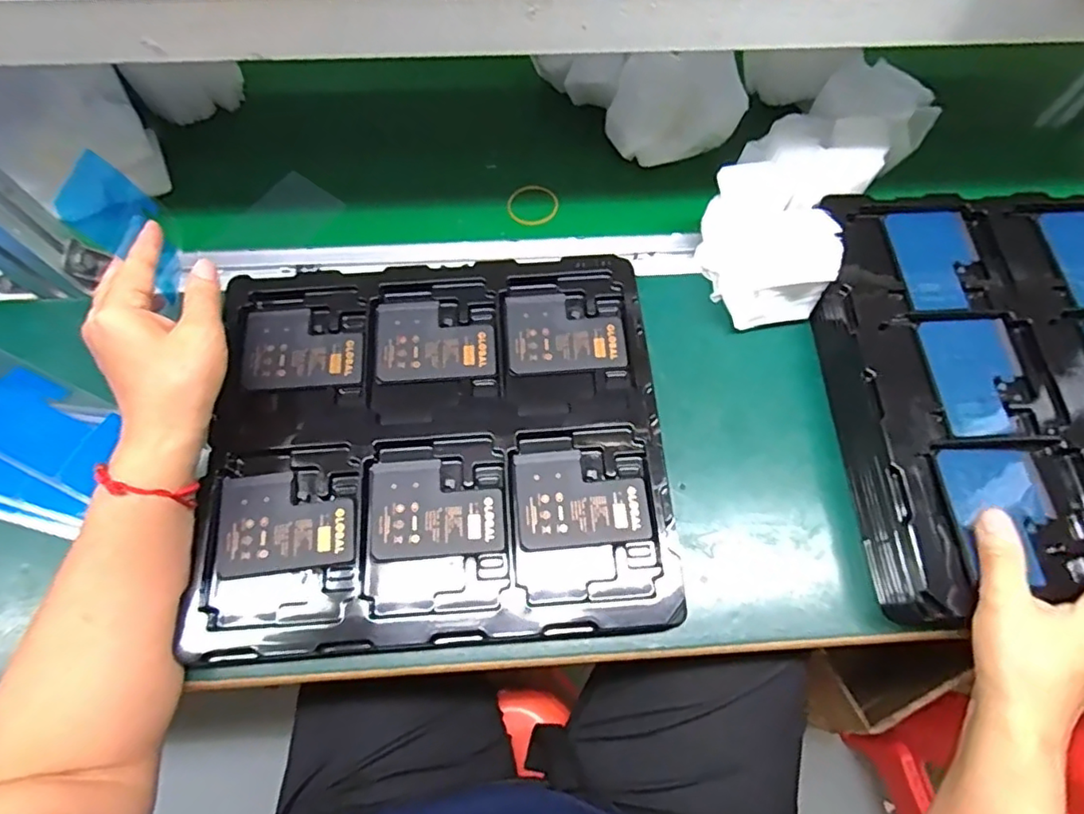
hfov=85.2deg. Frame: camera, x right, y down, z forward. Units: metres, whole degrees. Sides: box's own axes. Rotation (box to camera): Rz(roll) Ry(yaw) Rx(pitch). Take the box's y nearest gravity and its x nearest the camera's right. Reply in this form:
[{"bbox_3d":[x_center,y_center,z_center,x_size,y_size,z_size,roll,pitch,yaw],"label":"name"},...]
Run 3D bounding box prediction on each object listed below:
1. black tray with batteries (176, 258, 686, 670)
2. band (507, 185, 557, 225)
[{"bbox_3d":[-0.077,0.028,0.431,0.315,0.038,0.278,-4,67,-3],"label":"black tray with batteries"},{"bbox_3d":[-0.008,-0.185,0.541,0.047,0.007,0.037,-1,90,-4],"label":"band"}]

